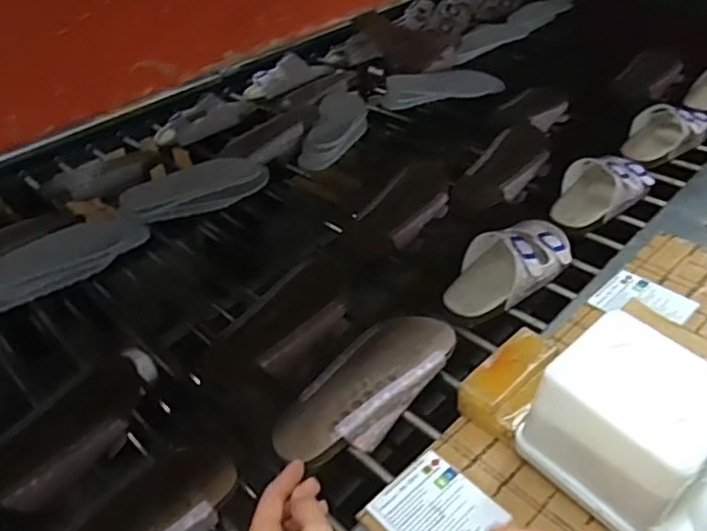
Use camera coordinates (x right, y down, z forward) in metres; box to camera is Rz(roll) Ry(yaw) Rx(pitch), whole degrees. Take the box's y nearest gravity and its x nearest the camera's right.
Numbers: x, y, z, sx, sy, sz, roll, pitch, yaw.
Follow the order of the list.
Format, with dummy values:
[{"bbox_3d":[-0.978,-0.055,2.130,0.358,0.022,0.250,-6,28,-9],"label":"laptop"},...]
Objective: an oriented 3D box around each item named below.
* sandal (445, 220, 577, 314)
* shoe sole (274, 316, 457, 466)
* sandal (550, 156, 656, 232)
[{"bbox_3d":[0.186,-0.005,0.681,0.186,0.062,0.080,-30,42,-26],"label":"sandal"},{"bbox_3d":[0.012,0.120,0.581,0.197,0.039,0.082,-32,43,-28],"label":"shoe sole"},{"bbox_3d":[0.328,-0.106,0.788,0.163,0.052,0.090,-35,45,-30],"label":"sandal"}]

